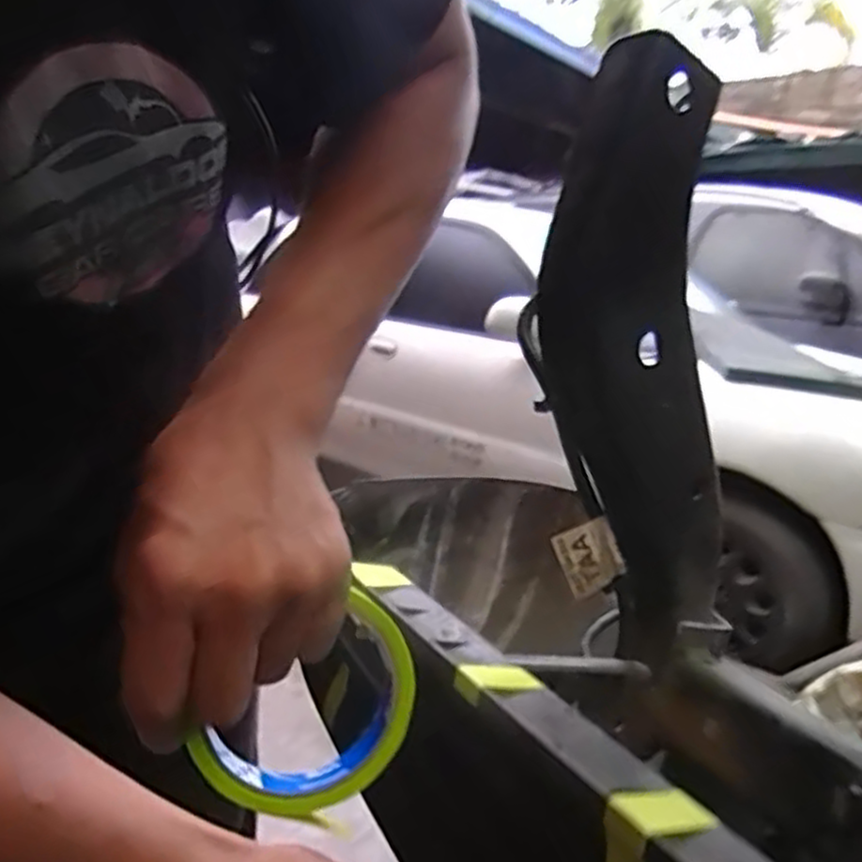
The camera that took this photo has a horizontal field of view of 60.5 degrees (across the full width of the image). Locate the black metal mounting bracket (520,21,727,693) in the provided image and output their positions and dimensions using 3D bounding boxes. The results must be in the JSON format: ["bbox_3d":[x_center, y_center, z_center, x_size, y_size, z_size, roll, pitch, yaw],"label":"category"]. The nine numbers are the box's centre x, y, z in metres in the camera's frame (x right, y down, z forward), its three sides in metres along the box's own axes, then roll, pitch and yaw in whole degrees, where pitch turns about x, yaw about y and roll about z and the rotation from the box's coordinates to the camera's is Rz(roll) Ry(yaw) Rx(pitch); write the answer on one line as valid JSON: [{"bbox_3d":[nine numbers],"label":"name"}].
[{"bbox_3d":[0.119,-0.027,0.440,0.127,0.335,0.072,-3,14,-38],"label":"black metal mounting bracket"}]

